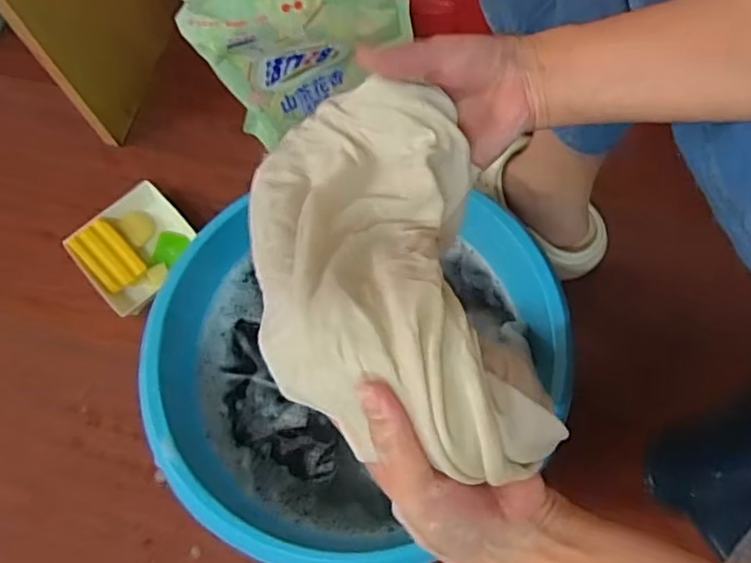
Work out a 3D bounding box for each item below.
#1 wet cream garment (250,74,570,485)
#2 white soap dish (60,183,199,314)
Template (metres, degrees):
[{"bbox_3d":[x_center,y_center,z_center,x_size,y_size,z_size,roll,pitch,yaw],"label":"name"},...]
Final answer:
[{"bbox_3d":[0.001,-0.011,0.325,0.126,0.068,0.226,-12,54,-3],"label":"wet cream garment"},{"bbox_3d":[-0.278,-0.040,0.714,0.122,0.040,0.114,-42,76,-12],"label":"white soap dish"}]

